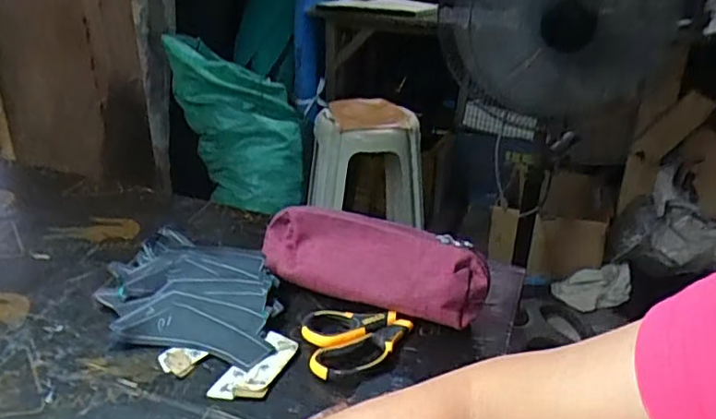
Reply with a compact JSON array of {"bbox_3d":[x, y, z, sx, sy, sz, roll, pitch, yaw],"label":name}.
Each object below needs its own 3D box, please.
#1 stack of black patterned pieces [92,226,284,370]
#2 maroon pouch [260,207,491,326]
[{"bbox_3d":[-0.158,0.080,0.593,0.190,0.050,0.135,10,28,15],"label":"stack of black patterned pieces"},{"bbox_3d":[0.011,0.056,0.603,0.231,0.076,0.061,13,28,20],"label":"maroon pouch"}]

